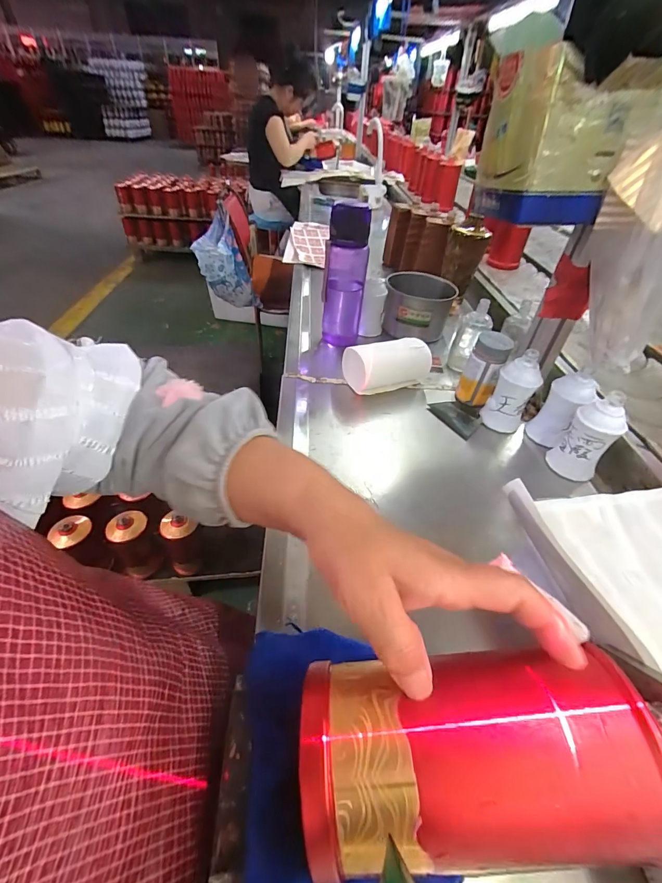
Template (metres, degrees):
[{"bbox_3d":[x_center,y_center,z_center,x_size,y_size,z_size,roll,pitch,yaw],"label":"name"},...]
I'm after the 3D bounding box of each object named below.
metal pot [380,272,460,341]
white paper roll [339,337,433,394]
[{"bbox_3d":[0.175,-0.273,0.751,0.126,0.089,0.118,2,43,-2],"label":"metal pot"},{"bbox_3d":[0.095,-0.127,0.608,0.136,0.056,0.064,-16,47,-20],"label":"white paper roll"}]

